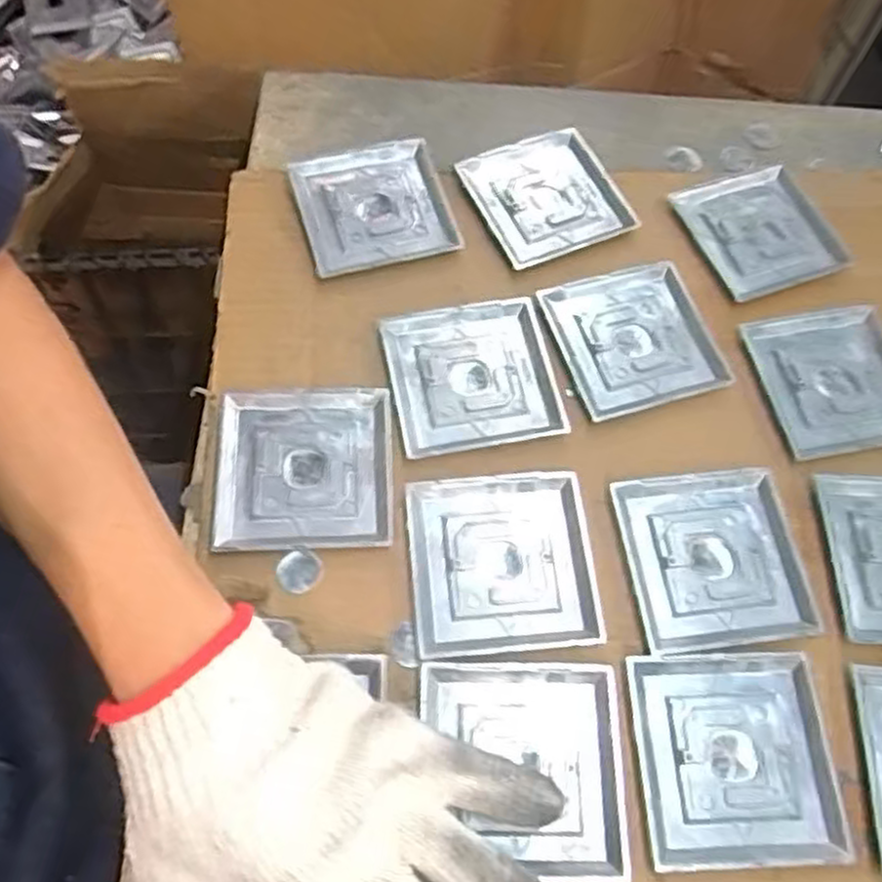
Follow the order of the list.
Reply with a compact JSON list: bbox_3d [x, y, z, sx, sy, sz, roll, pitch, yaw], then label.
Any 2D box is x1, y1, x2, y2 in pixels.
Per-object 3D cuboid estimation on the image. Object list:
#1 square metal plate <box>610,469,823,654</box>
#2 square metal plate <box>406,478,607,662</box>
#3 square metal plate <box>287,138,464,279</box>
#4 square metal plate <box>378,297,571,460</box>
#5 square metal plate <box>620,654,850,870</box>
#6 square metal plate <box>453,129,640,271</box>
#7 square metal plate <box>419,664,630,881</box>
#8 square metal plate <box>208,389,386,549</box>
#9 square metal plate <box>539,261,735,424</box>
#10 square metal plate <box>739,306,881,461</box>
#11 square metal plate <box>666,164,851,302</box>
[{"bbox_3d":[0.142,0.060,0.396,0.092,0.004,0.089,-6,65,-6],"label":"square metal plate"},{"bbox_3d":[0.031,0.061,0.385,0.091,0.004,0.090,-4,64,-5],"label":"square metal plate"},{"bbox_3d":[-0.042,-0.147,0.481,0.092,0.012,0.084,-14,66,-10],"label":"square metal plate"},{"bbox_3d":[0.018,-0.037,0.434,0.091,0.007,0.087,-10,65,-8],"label":"square metal plate"},{"bbox_3d":[0.137,0.146,0.354,0.091,0.004,0.089,0,64,-4],"label":"square metal plate"},{"bbox_3d":[0.068,-0.159,0.492,0.088,0.008,0.088,-21,67,-13],"label":"square metal plate"},{"bbox_3d":[0.037,0.148,0.346,0.091,0.007,0.089,2,64,-3],"label":"square metal plate"},{"bbox_3d":[-0.073,0.014,0.405,0.091,0.005,0.089,-1,64,-4],"label":"square metal plate"},{"bbox_3d":[0.114,-0.061,0.452,0.090,0.007,0.088,-15,66,-10],"label":"square metal plate"},{"bbox_3d":[0.230,-0.036,0.445,0.089,0.005,0.089,-10,65,-8],"label":"square metal plate"},{"bbox_3d":[0.204,-0.137,0.493,0.085,0.005,0.088,-17,66,-11],"label":"square metal plate"}]

